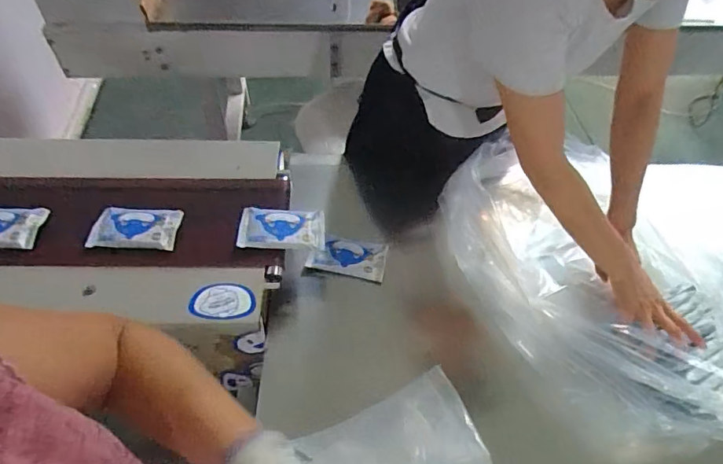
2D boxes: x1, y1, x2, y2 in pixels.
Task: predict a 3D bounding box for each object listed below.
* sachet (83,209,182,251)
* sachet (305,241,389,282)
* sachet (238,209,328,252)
[{"bbox_3d":[-0.377,-0.008,0.805,0.133,0.020,0.076,1,52,-4],"label":"sachet"},{"bbox_3d":[-0.025,0.048,0.905,0.141,0.027,0.077,6,52,0],"label":"sachet"},{"bbox_3d":[-0.135,-0.007,0.825,0.142,0.021,0.077,3,52,-3],"label":"sachet"}]

